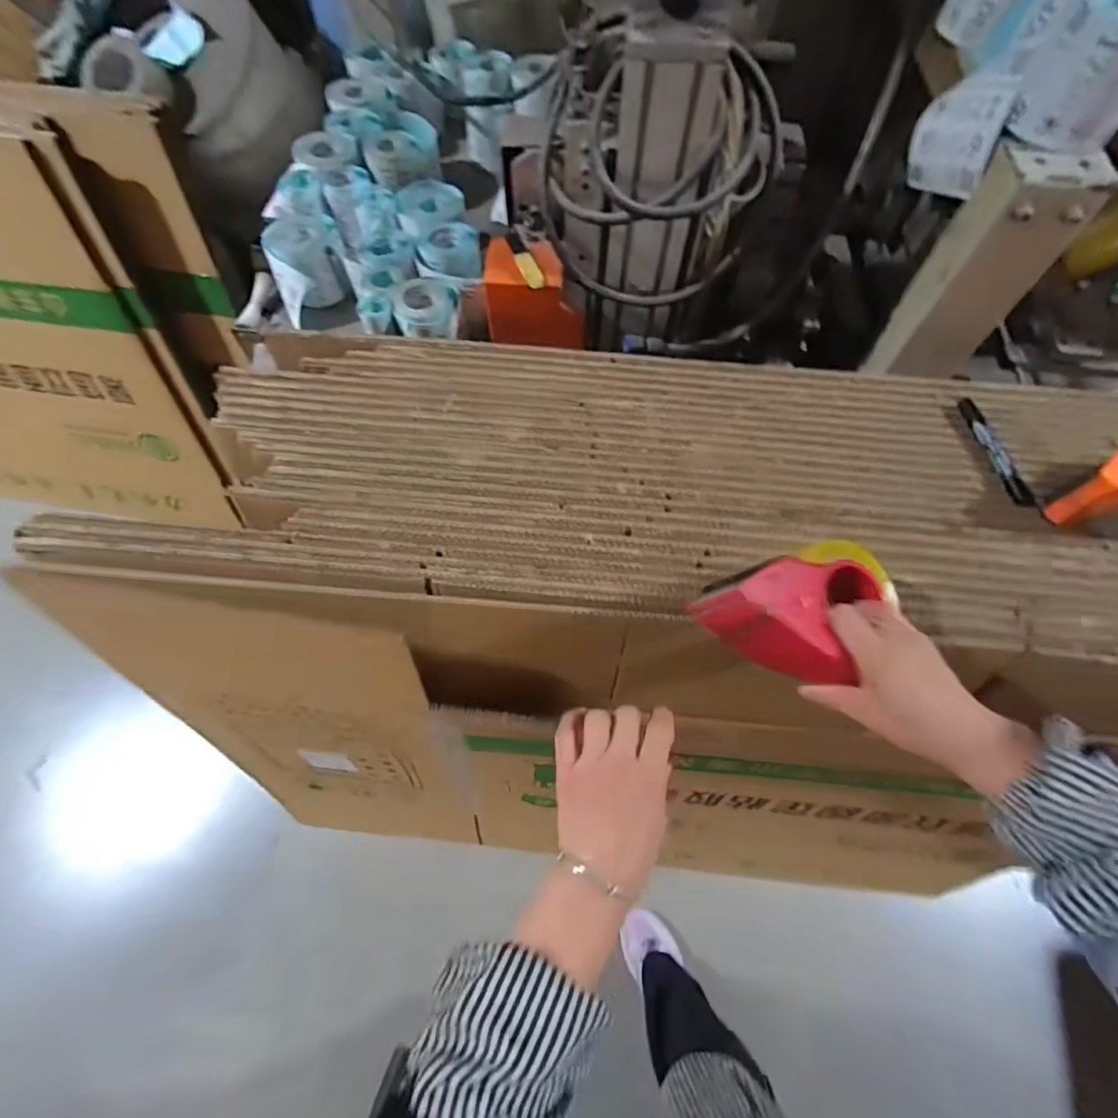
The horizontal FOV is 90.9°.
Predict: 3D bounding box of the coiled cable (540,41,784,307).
[{"bbox_3d":[0.096,-0.410,0.566,0.222,0.237,0.167,-3,65,-3],"label":"coiled cable"}]

